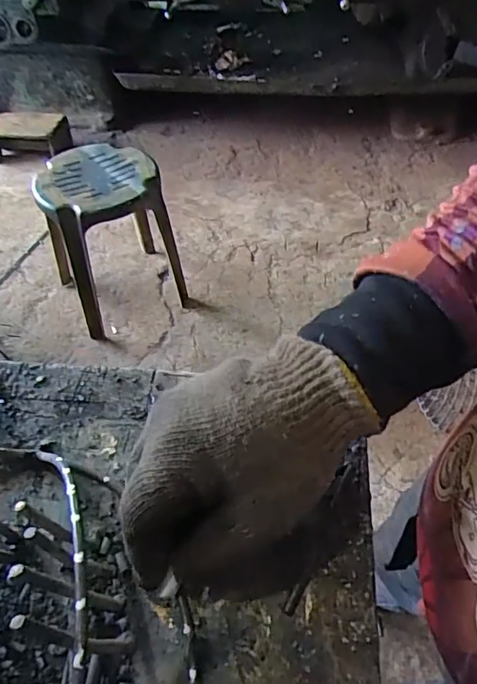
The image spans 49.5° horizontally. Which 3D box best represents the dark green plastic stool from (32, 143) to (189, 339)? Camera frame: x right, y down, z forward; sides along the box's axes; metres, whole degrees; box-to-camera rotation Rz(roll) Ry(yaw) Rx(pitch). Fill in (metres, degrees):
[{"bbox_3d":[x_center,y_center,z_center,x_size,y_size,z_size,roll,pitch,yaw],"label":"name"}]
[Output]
[{"bbox_3d":[-0.354,-0.291,1.513,0.348,0.433,0.317,-16,51,-10],"label":"dark green plastic stool"}]

